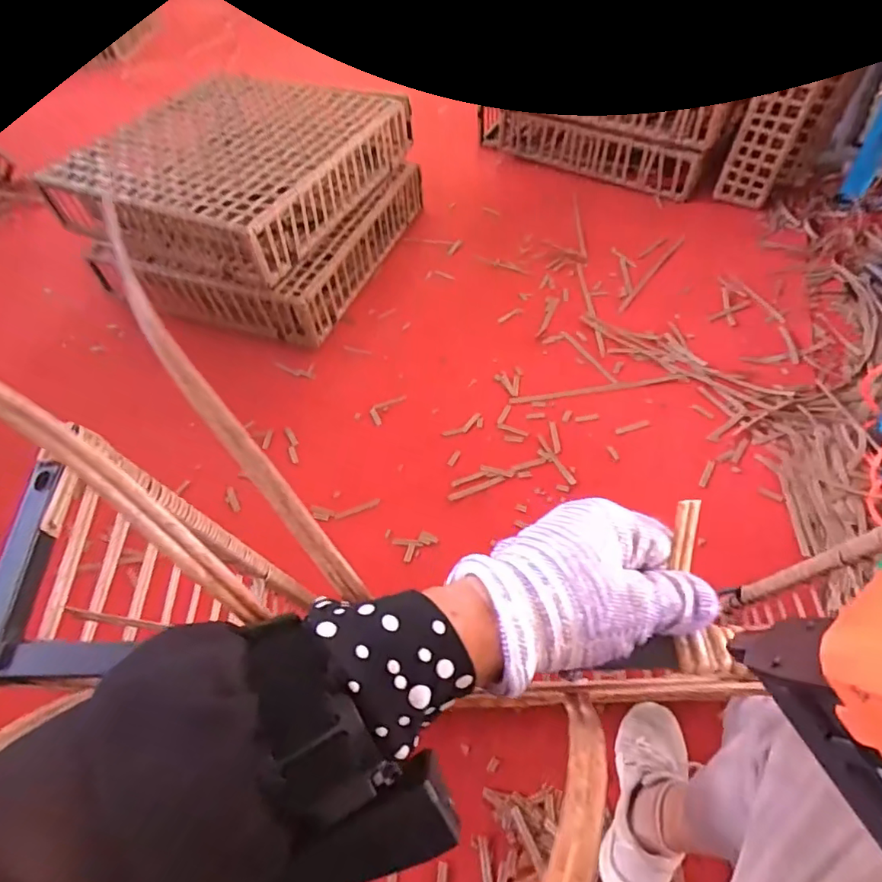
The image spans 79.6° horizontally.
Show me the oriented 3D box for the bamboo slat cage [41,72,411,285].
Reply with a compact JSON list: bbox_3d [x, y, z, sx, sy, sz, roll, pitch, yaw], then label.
[{"bbox_3d":[-0.460,-0.685,1.312,0.549,0.152,0.671,20,57,17],"label":"bamboo slat cage"}]

